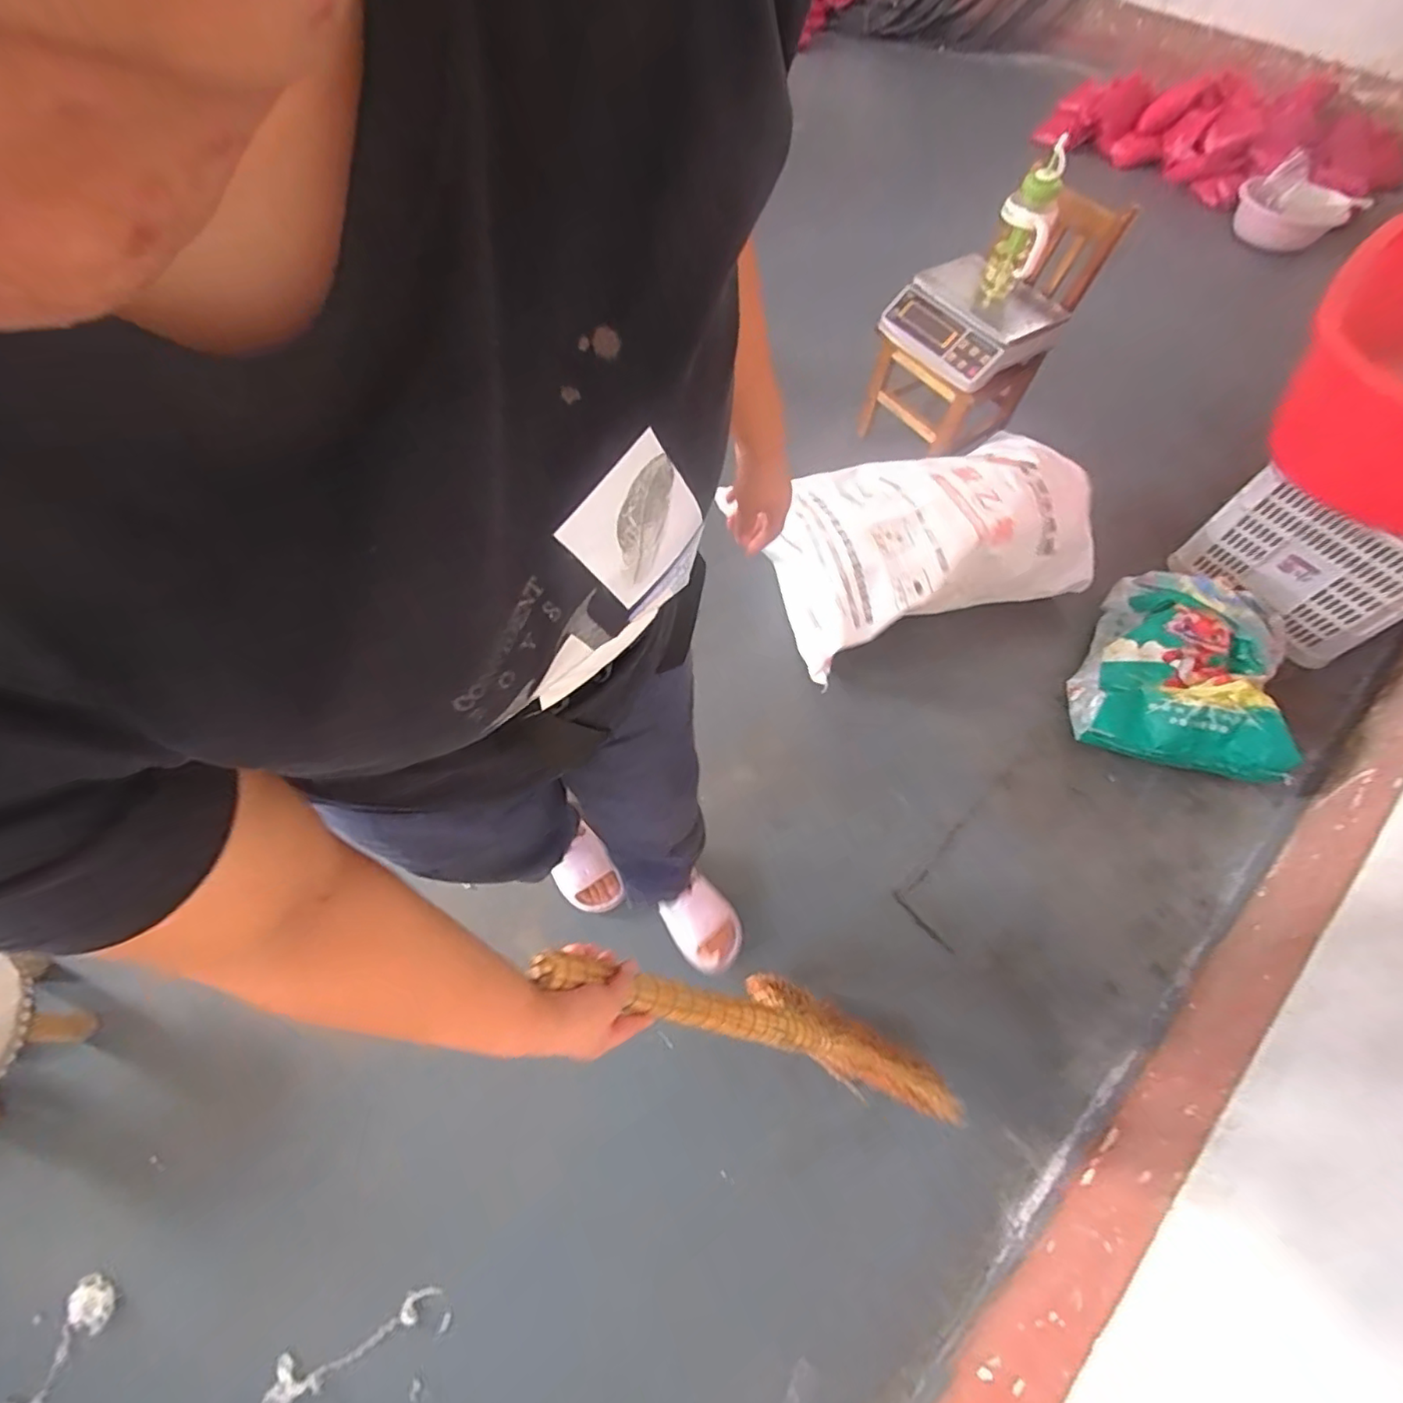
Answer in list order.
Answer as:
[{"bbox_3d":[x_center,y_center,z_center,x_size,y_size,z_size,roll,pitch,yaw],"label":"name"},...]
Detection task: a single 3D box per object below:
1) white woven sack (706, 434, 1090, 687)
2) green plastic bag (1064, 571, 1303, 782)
[{"bbox_3d":[0.534,-0.377,1.362,0.719,0.265,0.358,-20,64,-13],"label":"white woven sack"},{"bbox_3d":[1.025,-0.072,1.294,0.357,0.209,0.421,17,62,7],"label":"green plastic bag"}]

